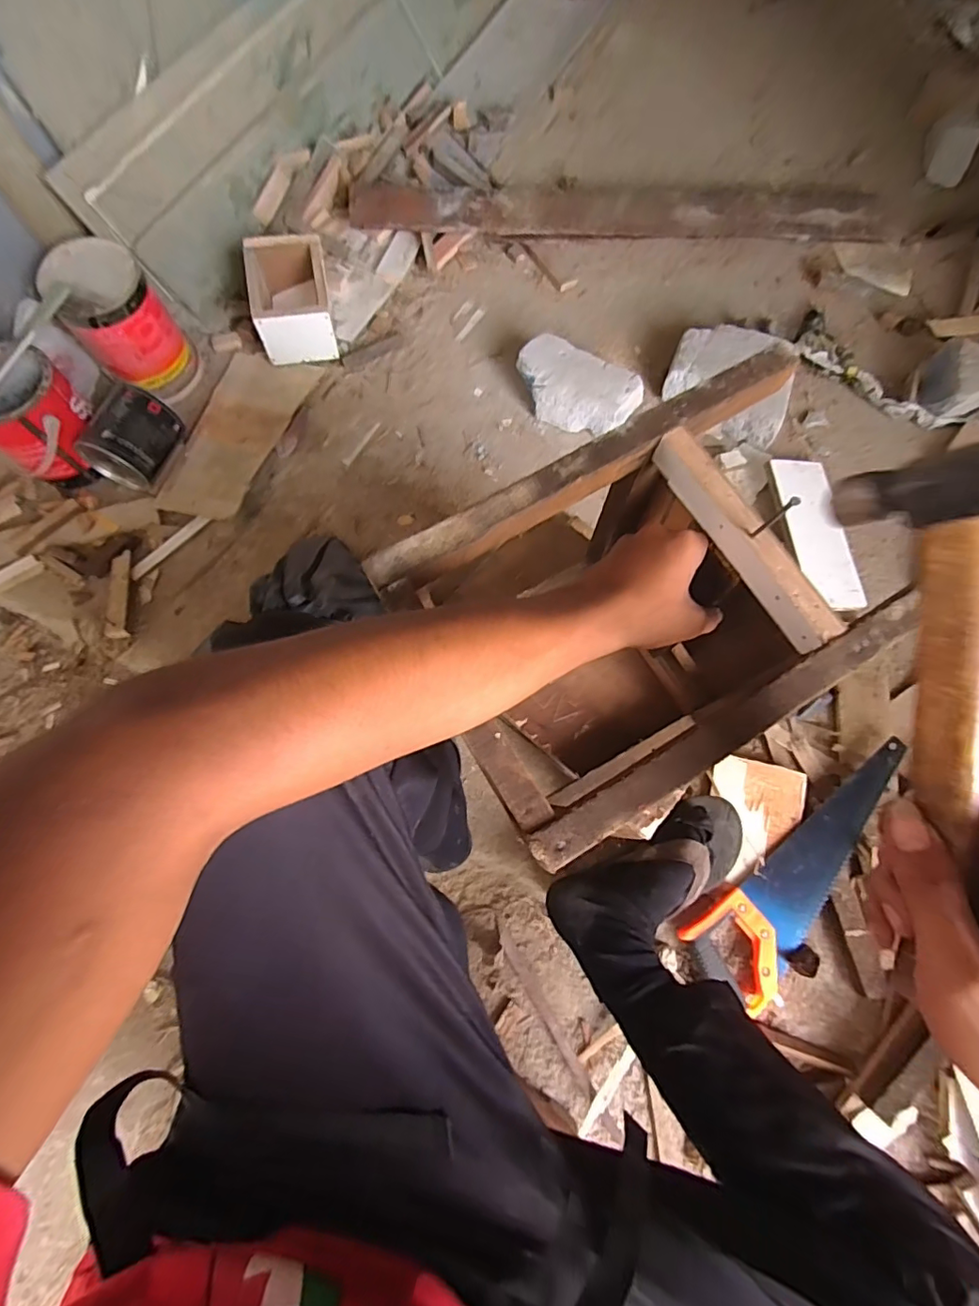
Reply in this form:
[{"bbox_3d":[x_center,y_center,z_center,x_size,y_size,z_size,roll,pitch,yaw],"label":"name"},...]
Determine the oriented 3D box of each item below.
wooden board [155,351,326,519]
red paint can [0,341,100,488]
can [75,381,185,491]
[{"bbox_3d":[-0.443,-0.386,0.917,0.164,0.029,0.339,18,72,6],"label":"wooden board"},{"bbox_3d":[-0.718,-0.372,0.836,0.164,0.153,0.141,39,76,12],"label":"red paint can"},{"bbox_3d":[-0.580,-0.351,0.856,0.103,0.106,0.131,21,73,7],"label":"can"}]

